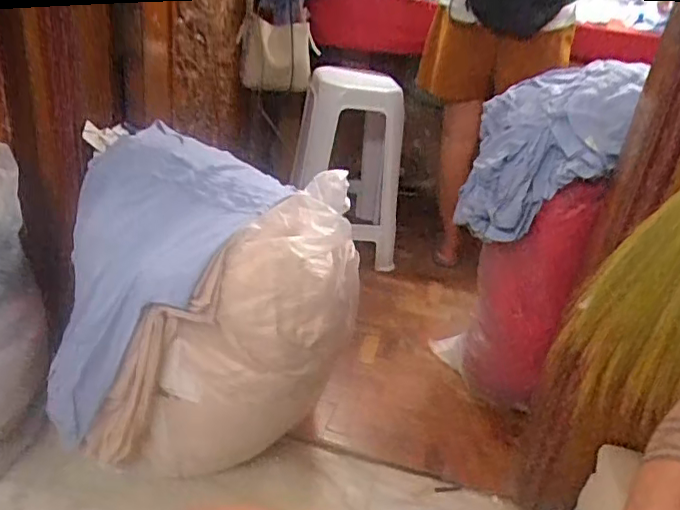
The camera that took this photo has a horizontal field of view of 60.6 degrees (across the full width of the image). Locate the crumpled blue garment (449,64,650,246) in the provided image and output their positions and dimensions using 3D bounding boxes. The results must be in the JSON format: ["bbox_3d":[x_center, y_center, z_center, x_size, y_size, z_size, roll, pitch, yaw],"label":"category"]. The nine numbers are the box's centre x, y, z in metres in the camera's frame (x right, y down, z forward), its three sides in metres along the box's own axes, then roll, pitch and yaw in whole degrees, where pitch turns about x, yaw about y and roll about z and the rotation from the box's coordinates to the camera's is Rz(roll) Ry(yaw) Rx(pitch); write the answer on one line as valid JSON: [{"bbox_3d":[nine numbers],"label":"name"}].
[{"bbox_3d":[0.405,-0.203,1.184,0.275,0.370,0.295,17,29,18],"label":"crumpled blue garment"}]

